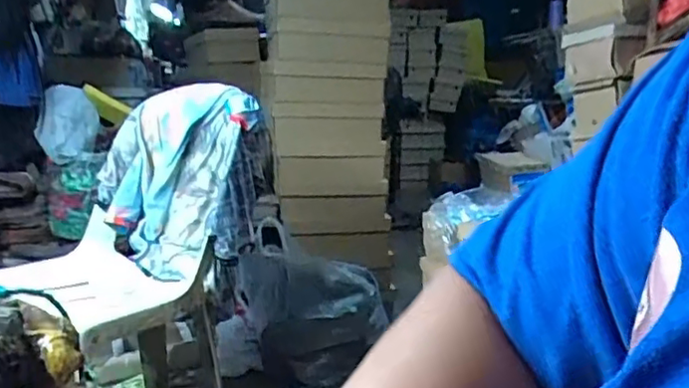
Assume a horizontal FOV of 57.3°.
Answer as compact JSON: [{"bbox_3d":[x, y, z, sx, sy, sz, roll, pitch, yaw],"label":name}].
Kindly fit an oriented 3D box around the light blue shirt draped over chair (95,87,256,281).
[{"bbox_3d":[-0.349,-0.027,1.286,0.386,0.358,0.125,7,11,34],"label":"light blue shirt draped over chair"}]

